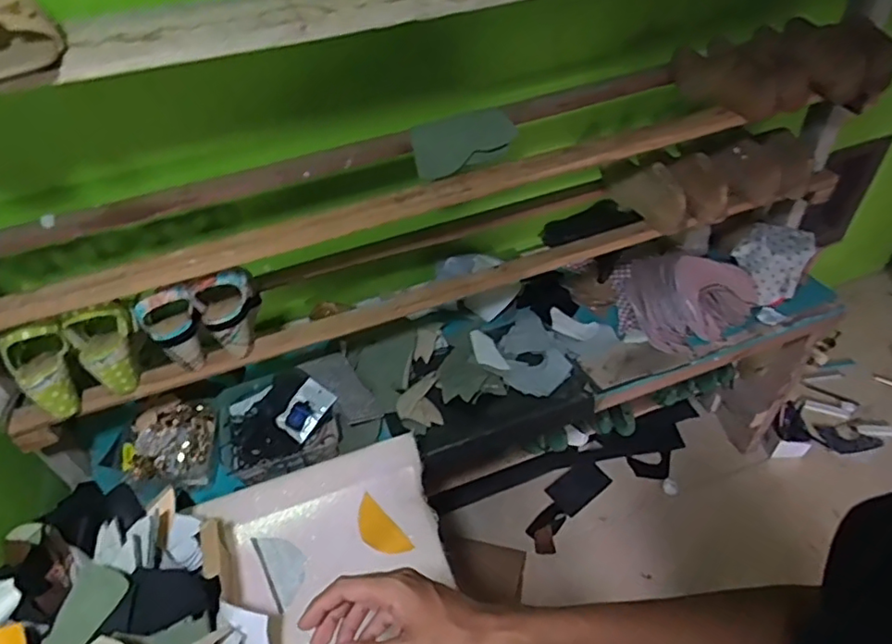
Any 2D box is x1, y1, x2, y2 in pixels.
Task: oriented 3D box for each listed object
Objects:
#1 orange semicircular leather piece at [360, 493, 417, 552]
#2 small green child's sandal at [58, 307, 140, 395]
[{"bbox_3d":[-0.095,0.297,0.849,0.047,0.010,0.107,-39,51,-23],"label":"orange semicircular leather piece"},{"bbox_3d":[-0.488,0.041,0.869,0.081,0.132,0.076,-32,51,-24],"label":"small green child's sandal"}]

